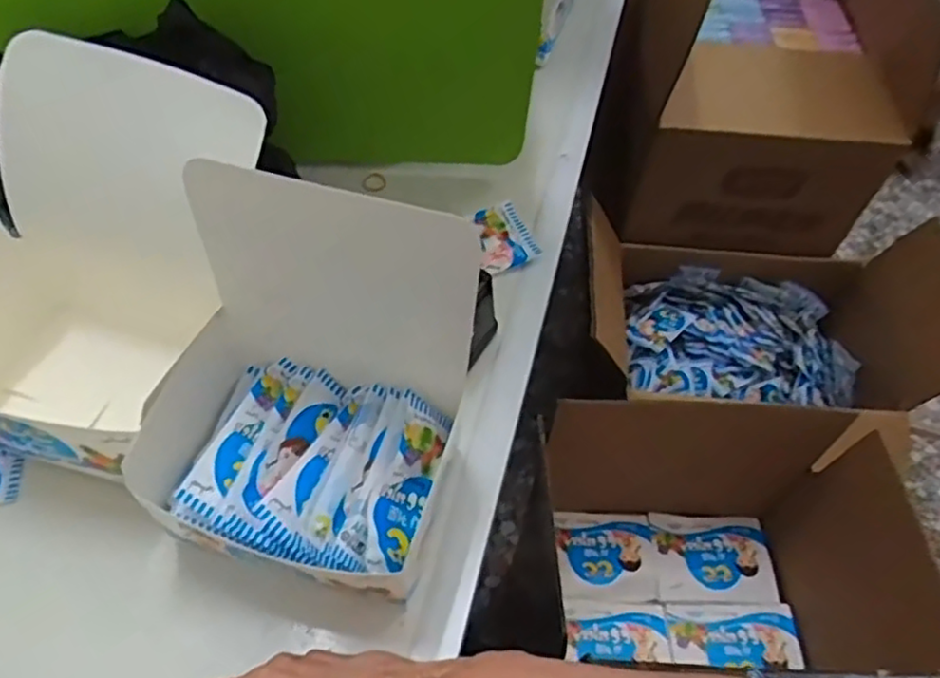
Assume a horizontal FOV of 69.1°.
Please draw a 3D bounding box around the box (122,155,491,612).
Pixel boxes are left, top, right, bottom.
[{"bbox_3d":[-0.094,0.029,0.341,0.160,0.186,0.111,16,55,8],"label":"box"}]

